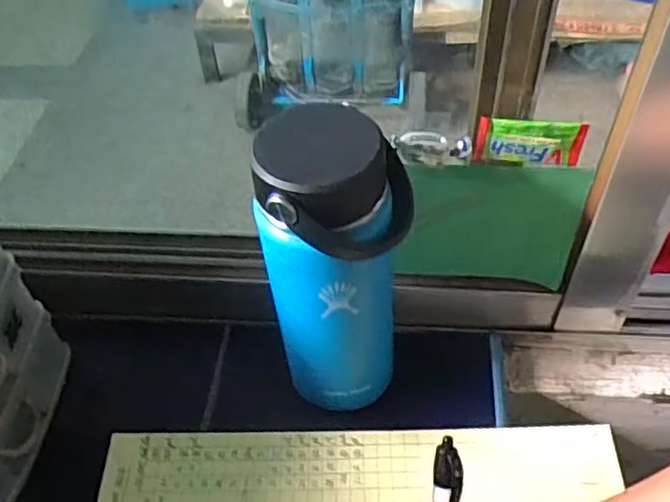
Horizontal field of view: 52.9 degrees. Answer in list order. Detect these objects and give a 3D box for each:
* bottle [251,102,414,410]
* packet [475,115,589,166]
[{"bbox_3d":[0.005,0.015,0.392,0.076,0.197,0.065,9,50,11],"label":"bottle"},{"bbox_3d":[0.110,-0.061,0.375,0.060,0.031,0.009,-1,49,3],"label":"packet"}]

